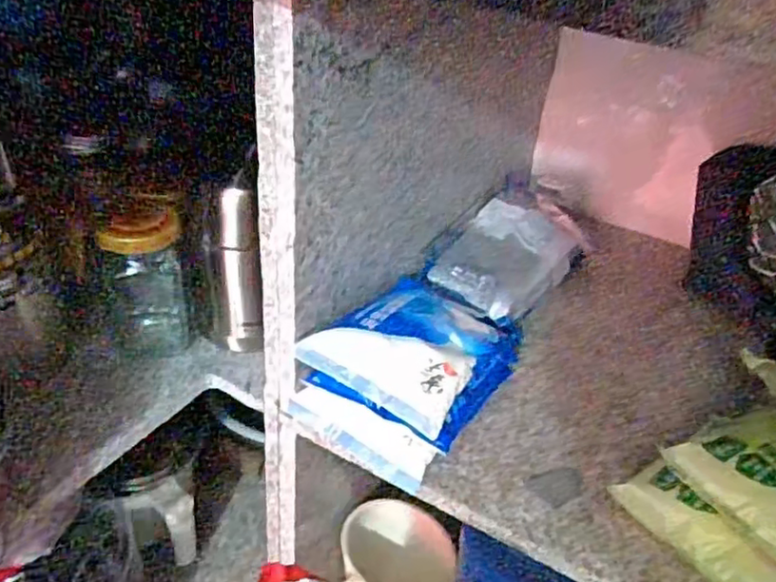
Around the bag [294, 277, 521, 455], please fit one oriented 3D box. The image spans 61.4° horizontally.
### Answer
[{"bbox_3d":[0.027,0.050,0.534,0.122,0.071,0.175,23,38,23],"label":"bag"}]

